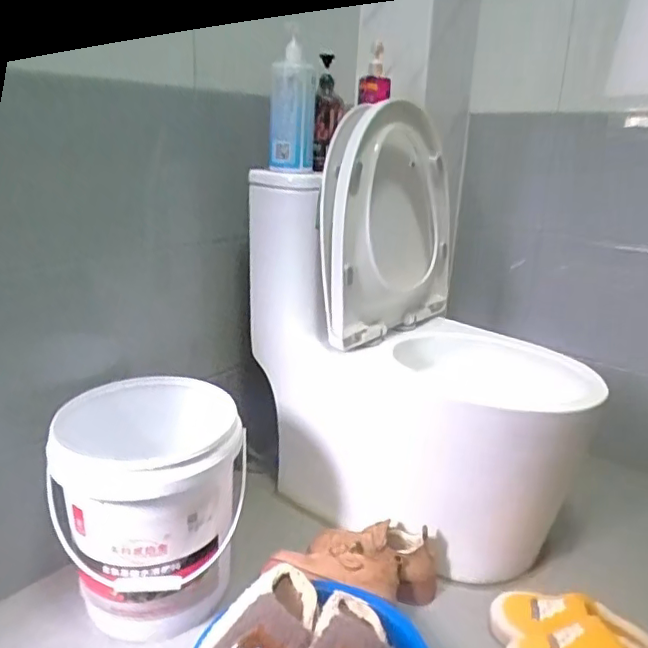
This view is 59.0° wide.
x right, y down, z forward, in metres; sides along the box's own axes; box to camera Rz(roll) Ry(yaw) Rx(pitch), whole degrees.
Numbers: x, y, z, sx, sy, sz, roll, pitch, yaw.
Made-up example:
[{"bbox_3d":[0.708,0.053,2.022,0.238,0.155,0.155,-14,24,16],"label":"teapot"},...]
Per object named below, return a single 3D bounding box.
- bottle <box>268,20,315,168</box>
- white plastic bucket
[{"bbox_3d":[-0.059,-0.411,1.065,0.083,0.229,0.087,1,18,-3],"label":"bottle"},{"bbox_3d":[-0.294,0.312,0.989,0.285,0.339,0.282,2,18,-1],"label":"white plastic bucket"}]

